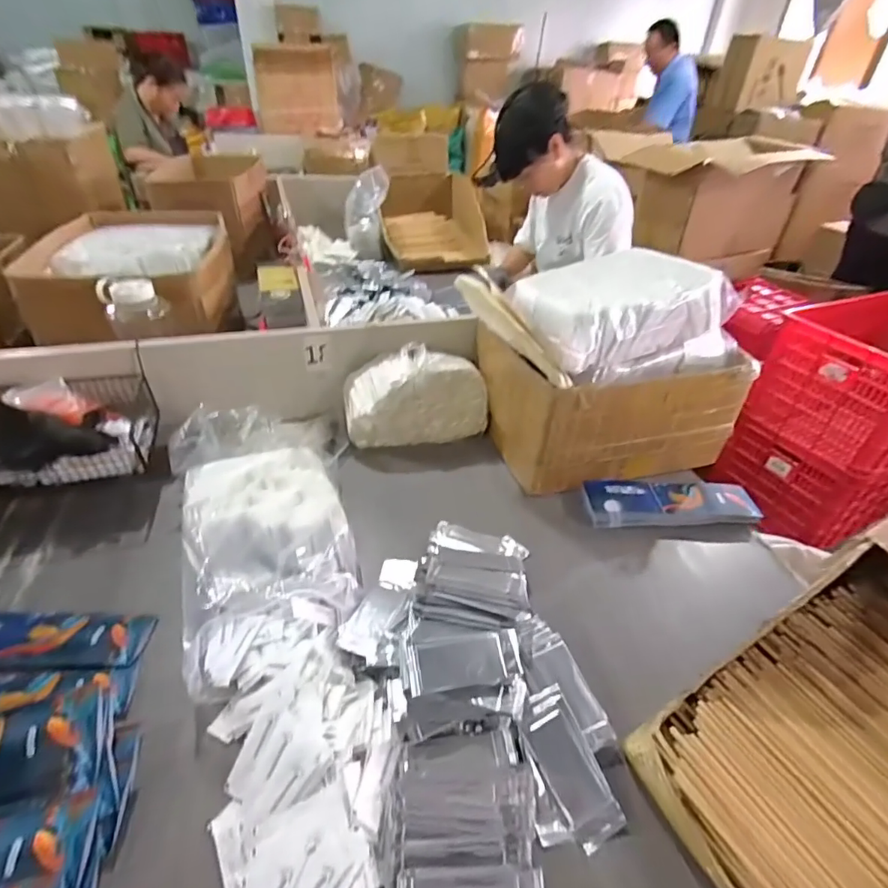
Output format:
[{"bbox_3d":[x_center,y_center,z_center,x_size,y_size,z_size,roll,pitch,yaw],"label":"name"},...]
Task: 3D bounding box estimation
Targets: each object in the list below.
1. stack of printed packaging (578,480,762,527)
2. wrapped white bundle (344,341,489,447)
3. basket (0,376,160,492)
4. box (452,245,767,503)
[{"bbox_3d":[0.379,0.097,0.824,0.274,0.035,0.097,2,37,-3],"label":"stack of printed packaging"},{"bbox_3d":[-0.051,-0.090,0.931,0.266,0.140,0.096,-2,37,-8],"label":"wrapped white bundle"},{"bbox_3d":[-0.606,-0.030,0.750,0.264,0.122,0.152,-7,38,-14],"label":"basket"},{"bbox_3d":[0.266,-0.131,0.888,0.461,0.329,0.274,-8,38,-15],"label":"box"}]

